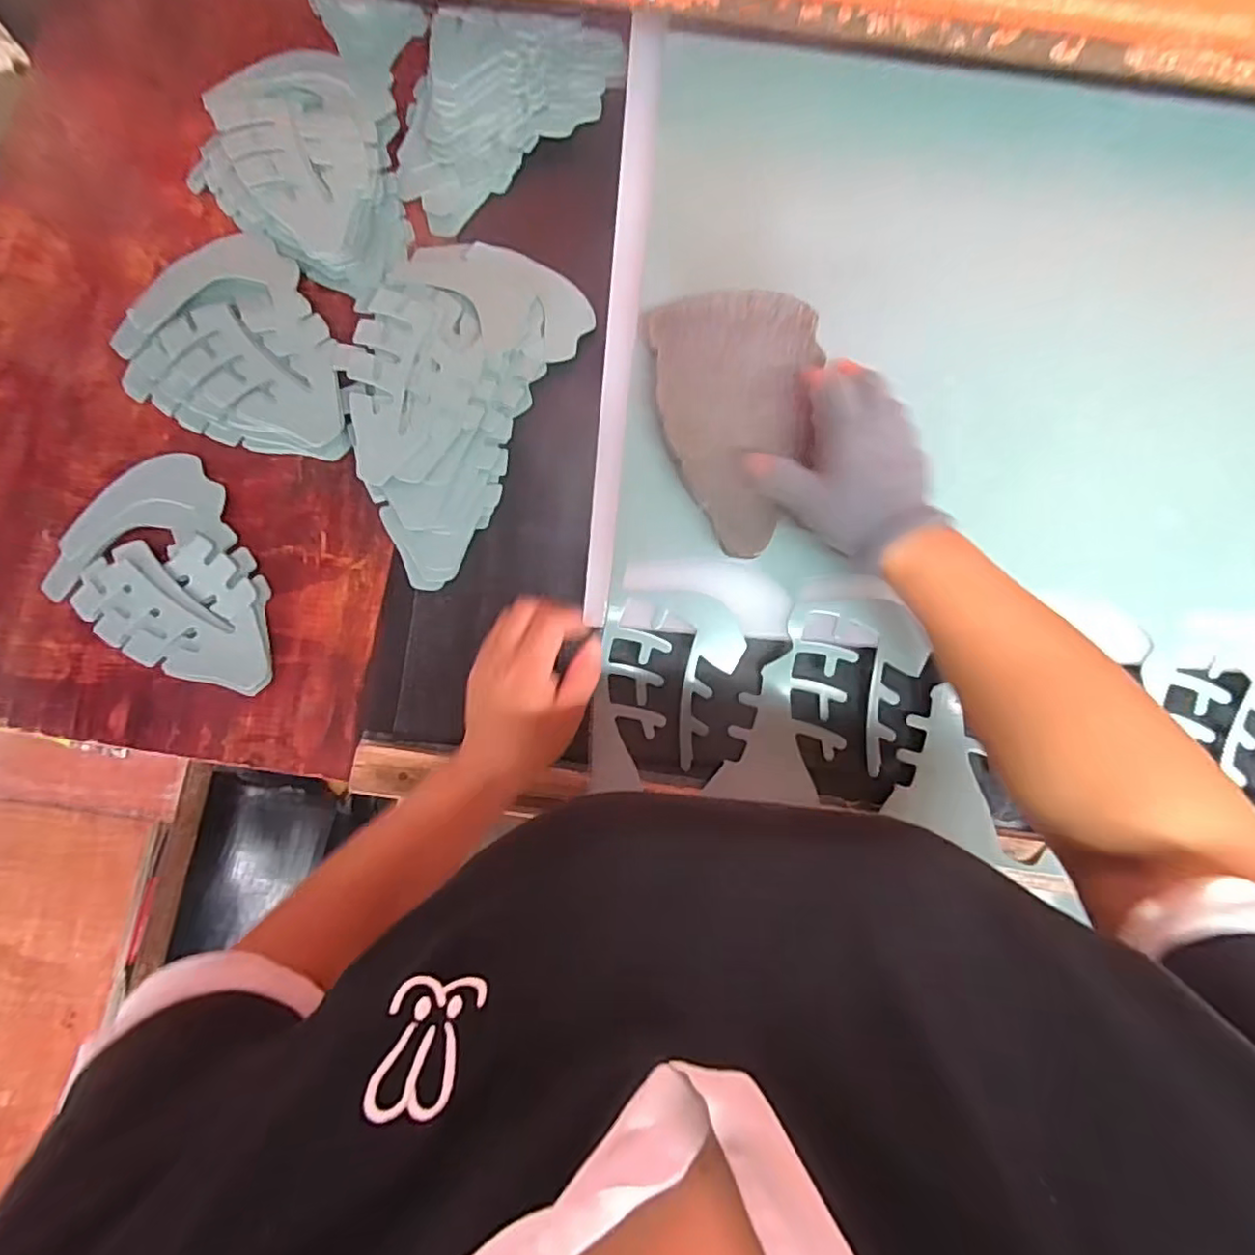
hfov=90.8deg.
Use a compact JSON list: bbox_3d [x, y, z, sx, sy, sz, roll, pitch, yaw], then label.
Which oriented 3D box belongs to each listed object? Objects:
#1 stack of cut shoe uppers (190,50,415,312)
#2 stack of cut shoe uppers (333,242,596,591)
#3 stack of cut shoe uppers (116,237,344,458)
[{"bbox_3d":[-0.252,-0.377,0.506,0.206,0.037,0.153,36,83,5],"label":"stack of cut shoe uppers"},{"bbox_3d":[-0.149,-0.181,0.482,0.159,0.026,0.262,25,82,4],"label":"stack of cut shoe uppers"},{"bbox_3d":[-0.294,-0.217,0.490,0.197,0.022,0.149,31,83,5],"label":"stack of cut shoe uppers"}]

